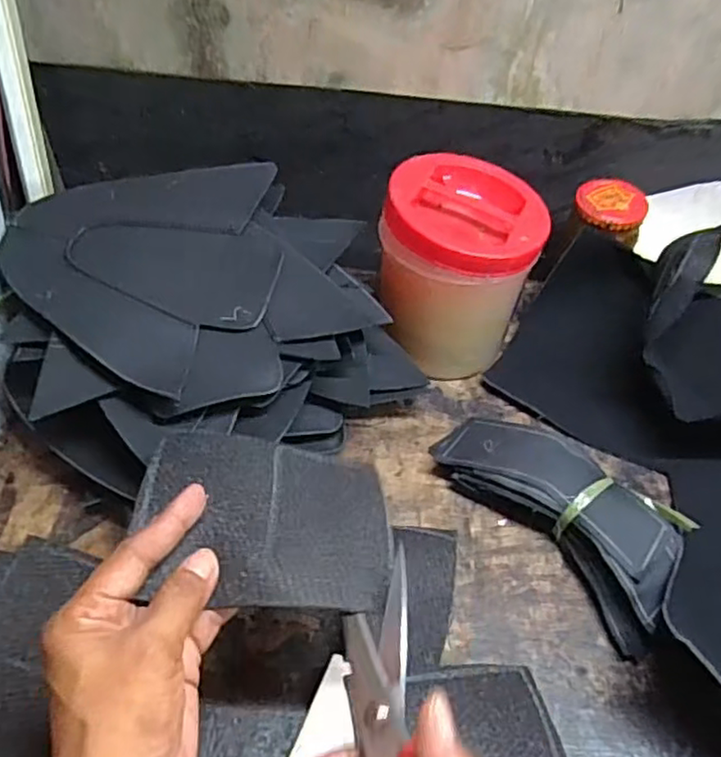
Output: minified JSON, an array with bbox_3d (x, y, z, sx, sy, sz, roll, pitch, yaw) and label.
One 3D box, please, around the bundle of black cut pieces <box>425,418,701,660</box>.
[{"bbox_3d":[0.138,0.086,0.449,0.078,0.036,0.176,-30,56,-27],"label":"bundle of black cut pieces"}]

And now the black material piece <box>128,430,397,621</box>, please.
[{"bbox_3d":[-0.048,0.072,0.346,0.125,0.034,0.100,3,47,-1],"label":"black material piece"}]

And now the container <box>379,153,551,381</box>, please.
[{"bbox_3d":[0.076,-0.086,0.525,0.112,0.146,0.106,12,48,7],"label":"container"}]

